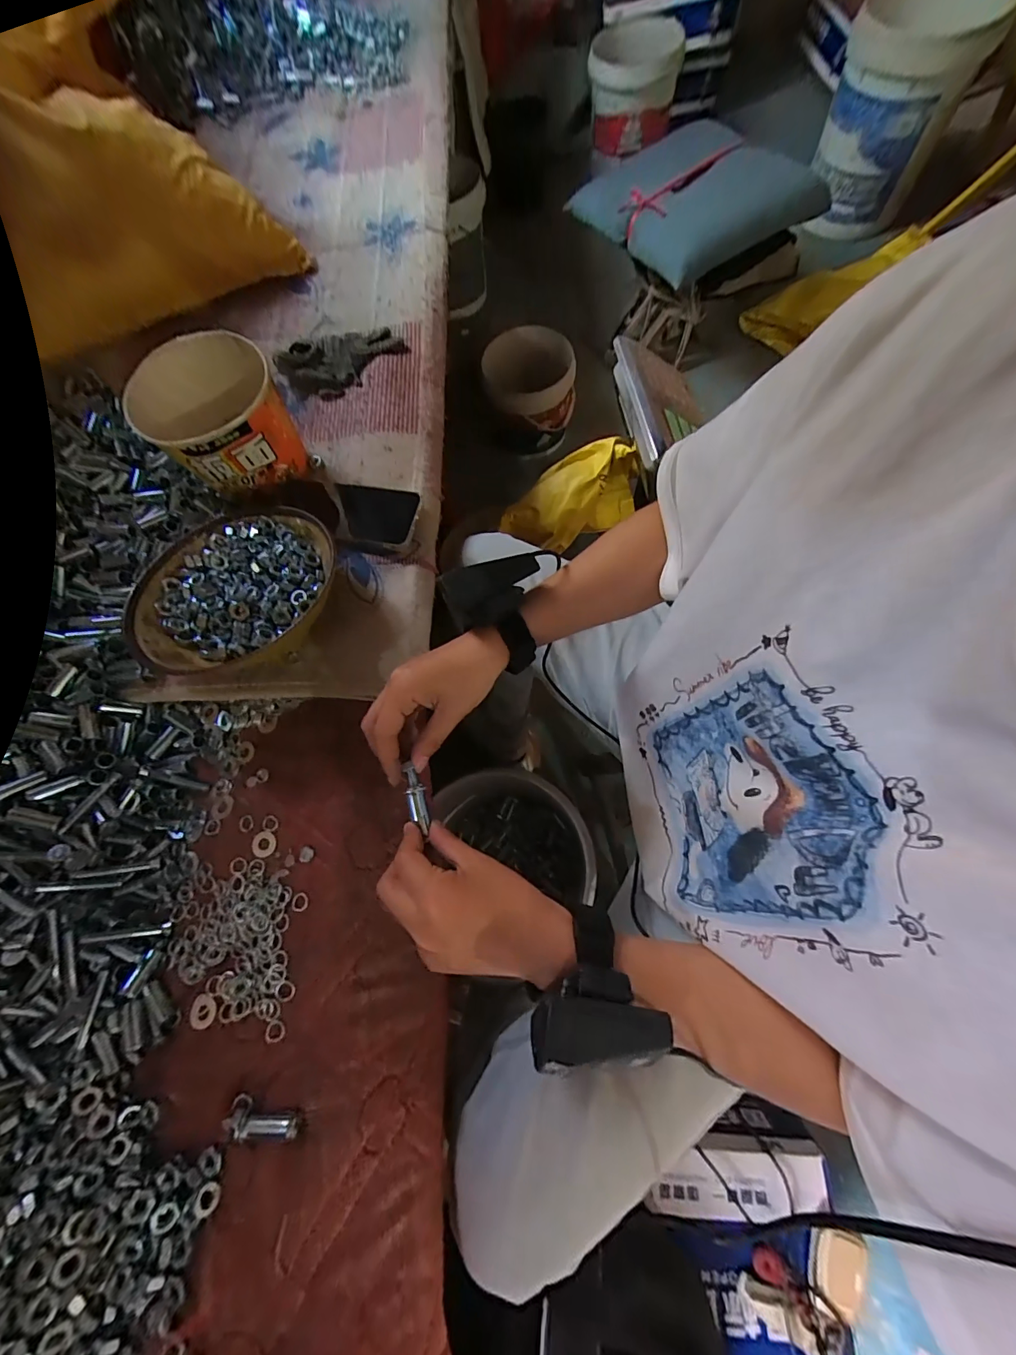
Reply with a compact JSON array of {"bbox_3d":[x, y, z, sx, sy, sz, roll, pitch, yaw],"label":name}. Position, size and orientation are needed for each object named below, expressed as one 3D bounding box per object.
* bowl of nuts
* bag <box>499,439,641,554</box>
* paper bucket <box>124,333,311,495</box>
[{"bbox_3d":[-0.257,-0.089,0.437,0.183,0.050,0.155,-26,71,-3],"label":"bowl of nuts"},{"bbox_3d":[0.108,-0.303,0.770,0.249,0.125,0.109,-28,71,-4],"label":"bag"},{"bbox_3d":[-0.305,-0.269,0.490,0.131,0.109,0.125,-2,71,5],"label":"paper bucket"}]

